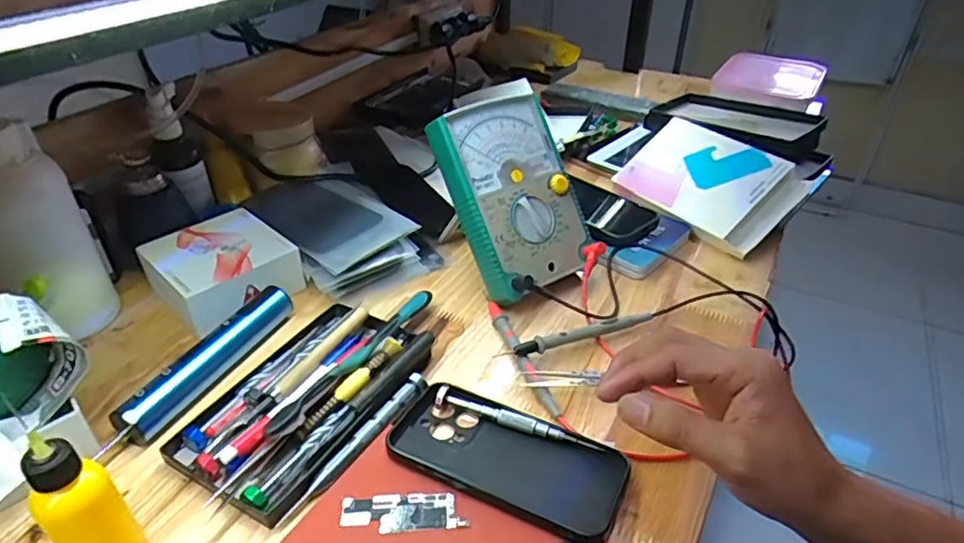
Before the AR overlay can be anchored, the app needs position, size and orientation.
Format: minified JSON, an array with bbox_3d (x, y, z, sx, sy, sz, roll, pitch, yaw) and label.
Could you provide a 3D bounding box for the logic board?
[{"bbox_3d":[-0.047,0.143,0.355,0.072,0.004,0.025,-1,36,-2],"label":"logic board"}]

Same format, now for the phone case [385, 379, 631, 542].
[{"bbox_3d":[0.016,0.115,0.385,0.148,0.012,0.075,17,39,21],"label":"phone case"}]

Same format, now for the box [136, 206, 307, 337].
[{"bbox_3d":[-0.229,-0.002,0.526,0.104,0.044,0.104,30,45,35],"label":"box"}]

